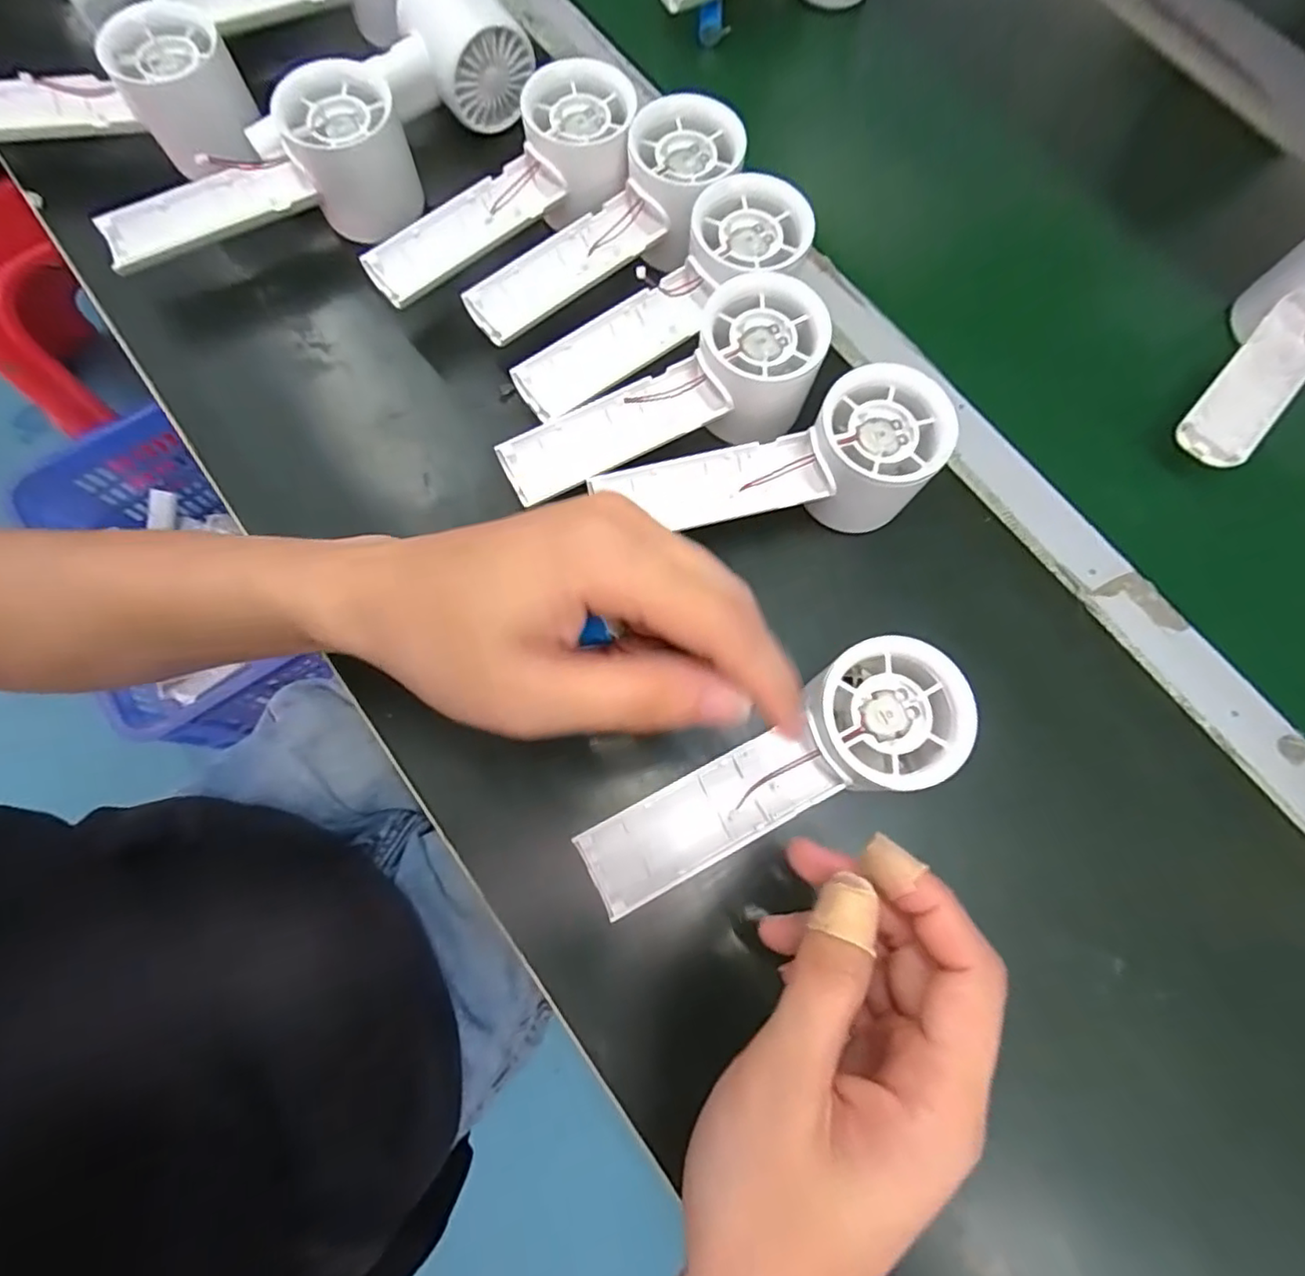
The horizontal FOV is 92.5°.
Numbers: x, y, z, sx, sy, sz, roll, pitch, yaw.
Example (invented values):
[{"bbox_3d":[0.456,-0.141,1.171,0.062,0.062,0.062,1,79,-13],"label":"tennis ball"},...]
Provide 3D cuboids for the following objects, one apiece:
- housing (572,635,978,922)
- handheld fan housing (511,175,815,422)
[{"bbox_3d":[0.045,0.056,0.260,0.154,0.066,0.052,-23,76,-8],"label":"housing"},{"bbox_3d":[0.005,-0.160,0.303,0.157,0.033,0.048,-37,78,5],"label":"handheld fan housing"}]

